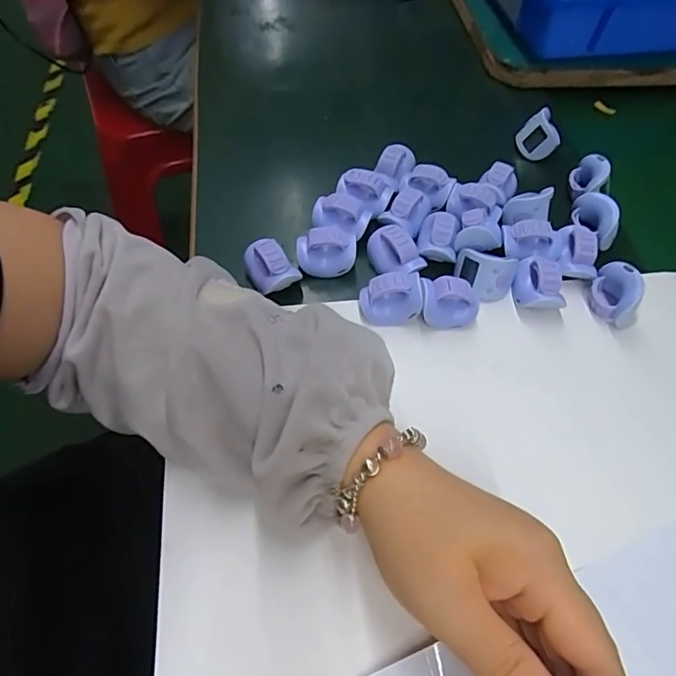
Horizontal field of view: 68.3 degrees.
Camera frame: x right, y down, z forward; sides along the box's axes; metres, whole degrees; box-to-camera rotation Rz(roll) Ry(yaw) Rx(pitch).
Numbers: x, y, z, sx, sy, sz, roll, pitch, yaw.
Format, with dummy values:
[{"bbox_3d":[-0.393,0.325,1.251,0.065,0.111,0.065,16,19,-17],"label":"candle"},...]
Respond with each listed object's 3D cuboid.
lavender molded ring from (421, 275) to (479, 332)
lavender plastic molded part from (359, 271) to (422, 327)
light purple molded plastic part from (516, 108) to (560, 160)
[{"bbox_3d":[0.073,-0.023,0.326,0.036,0.029,0.023,-1,58,-5],"label":"lavender molded ring"},{"bbox_3d":[0.034,-0.026,0.325,0.036,0.029,0.023,-1,58,-5],"label":"lavender plastic molded part"},{"bbox_3d":[0.168,-0.169,0.421,0.021,0.031,0.035,-27,96,-55],"label":"light purple molded plastic part"}]

